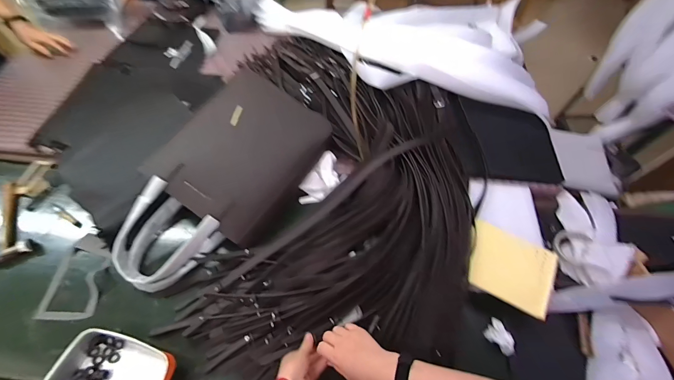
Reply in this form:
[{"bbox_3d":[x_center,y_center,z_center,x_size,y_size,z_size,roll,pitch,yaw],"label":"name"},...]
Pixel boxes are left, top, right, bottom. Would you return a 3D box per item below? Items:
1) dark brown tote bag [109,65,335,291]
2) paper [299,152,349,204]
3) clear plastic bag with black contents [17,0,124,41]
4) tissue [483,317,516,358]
[{"bbox_3d":[-0.274,-0.016,0.713,0.266,0.169,0.525,31,63,16],"label":"dark brown tote bag"},{"bbox_3d":[-0.040,-0.021,0.795,0.137,0.068,0.079,-40,68,-22],"label":"paper"},{"bbox_3d":[-0.934,-0.659,1.071,0.300,0.130,0.138,3,59,0],"label":"clear plastic bag with black contents"},{"bbox_3d":[0.344,0.305,0.625,0.048,0.021,0.059,-40,67,-22],"label":"tissue"}]

